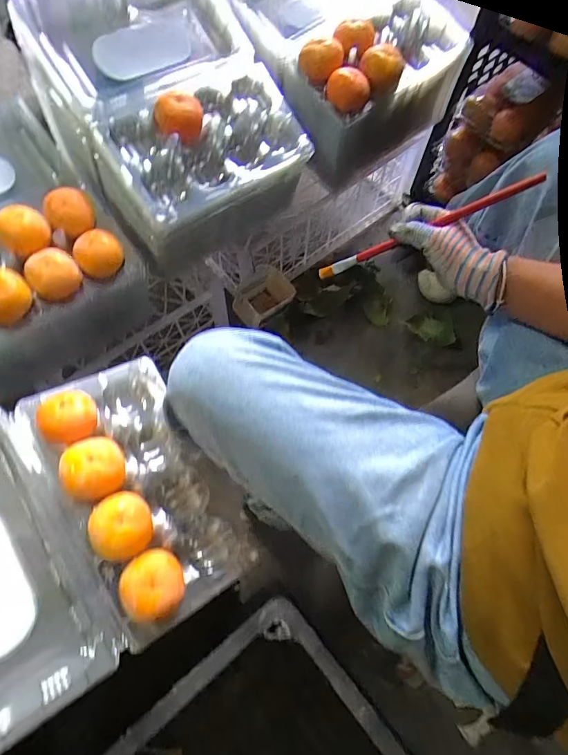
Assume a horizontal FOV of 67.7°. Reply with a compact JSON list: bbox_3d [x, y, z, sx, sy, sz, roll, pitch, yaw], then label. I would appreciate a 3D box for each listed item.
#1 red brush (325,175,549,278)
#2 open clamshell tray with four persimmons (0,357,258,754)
[{"bbox_3d":[0.154,-0.168,0.492,0.263,0.021,0.010,-16,62,37],"label":"red brush"},{"bbox_3d":[-0.203,0.141,0.401,0.304,0.082,0.273,-26,78,-29],"label":"open clamshell tray with four persimmons"}]

